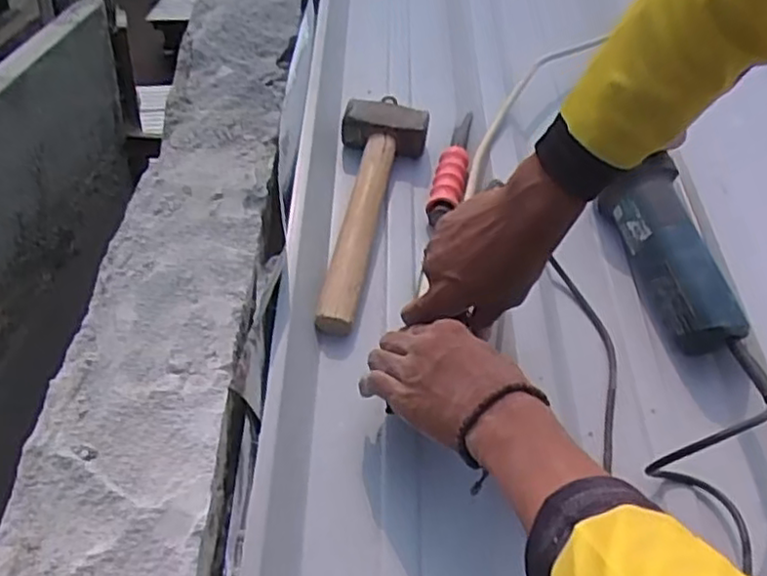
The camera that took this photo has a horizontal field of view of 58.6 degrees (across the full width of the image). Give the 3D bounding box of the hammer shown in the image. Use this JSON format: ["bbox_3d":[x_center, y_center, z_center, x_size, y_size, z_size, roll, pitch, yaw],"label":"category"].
[{"bbox_3d":[-0.018,-0.083,0.666,0.088,0.043,0.287,9,53,4],"label":"hammer"}]

